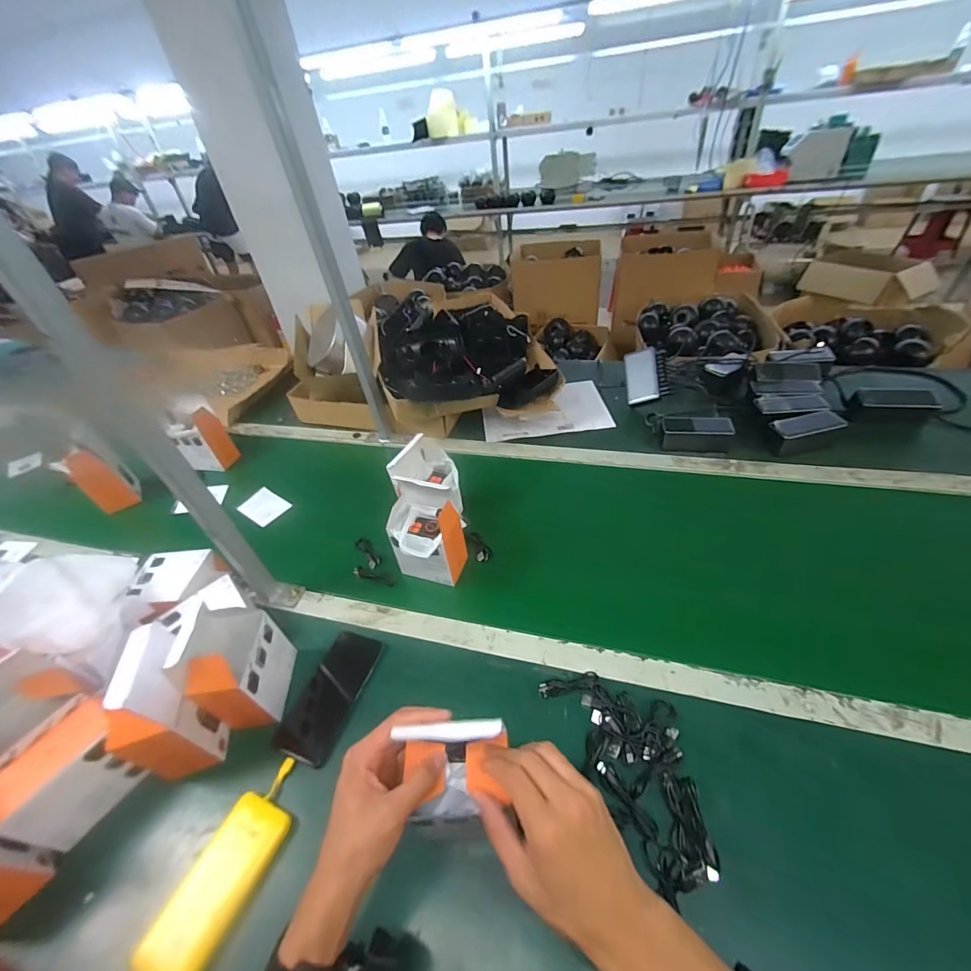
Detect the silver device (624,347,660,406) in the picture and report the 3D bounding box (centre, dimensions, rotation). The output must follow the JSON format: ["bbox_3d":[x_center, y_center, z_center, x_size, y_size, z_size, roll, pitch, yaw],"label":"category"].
[{"bbox_3d":[0.362,-0.257,0.963,0.073,0.132,0.014,-12,-20,39],"label":"silver device"}]

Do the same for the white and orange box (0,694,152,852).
[{"bbox_3d":[-0.457,0.310,0.455,0.072,0.117,0.110,19,48,29],"label":"white and orange box"}]

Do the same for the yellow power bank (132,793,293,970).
[{"bbox_3d":[-0.268,0.397,0.415,0.069,0.022,0.140,11,44,21],"label":"yellow power bank"}]

